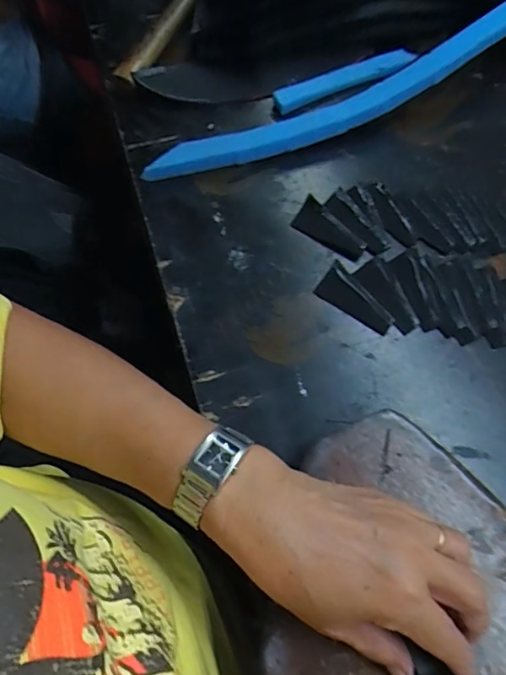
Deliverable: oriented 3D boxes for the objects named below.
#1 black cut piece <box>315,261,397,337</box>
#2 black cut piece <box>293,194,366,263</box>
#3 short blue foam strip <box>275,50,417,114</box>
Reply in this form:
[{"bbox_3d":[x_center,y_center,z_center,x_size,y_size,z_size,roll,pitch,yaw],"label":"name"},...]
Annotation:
[{"bbox_3d":[0.082,-0.029,0.376,0.064,0.004,0.031,37,71,14],"label":"black cut piece"},{"bbox_3d":[0.065,-0.090,0.403,0.066,0.004,0.031,37,71,14],"label":"black cut piece"},{"bbox_3d":[0.089,-0.250,0.466,0.147,0.015,0.018,-23,69,-11],"label":"short blue foam strip"}]

